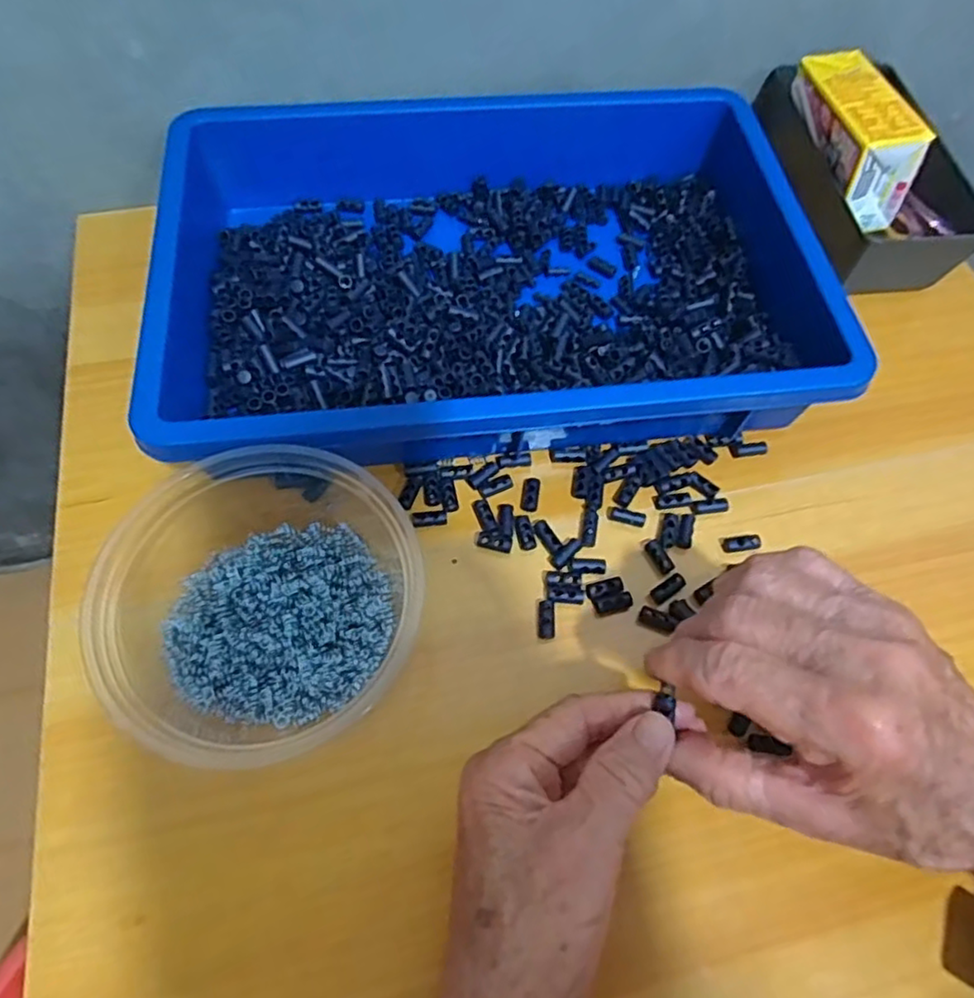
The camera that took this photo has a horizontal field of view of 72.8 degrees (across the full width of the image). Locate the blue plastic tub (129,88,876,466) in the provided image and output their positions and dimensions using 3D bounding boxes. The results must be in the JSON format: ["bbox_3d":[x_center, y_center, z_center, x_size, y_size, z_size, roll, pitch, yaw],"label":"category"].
[{"bbox_3d":[-0.001,-0.150,0.400,0.355,0.063,0.273,-6,65,-6],"label":"blue plastic tub"}]

